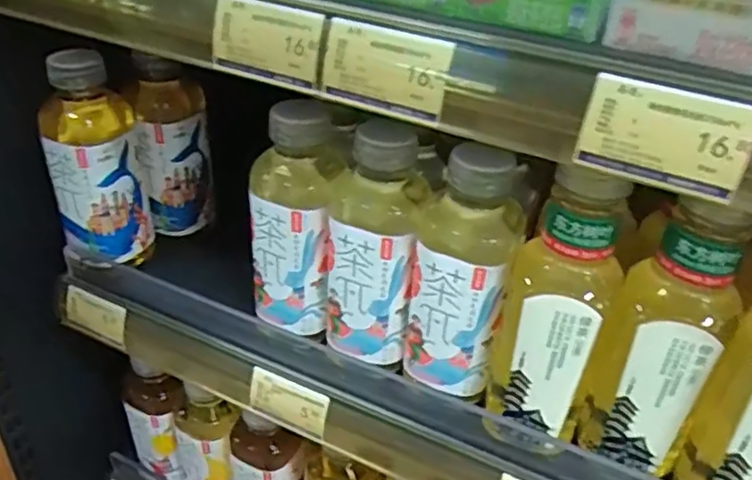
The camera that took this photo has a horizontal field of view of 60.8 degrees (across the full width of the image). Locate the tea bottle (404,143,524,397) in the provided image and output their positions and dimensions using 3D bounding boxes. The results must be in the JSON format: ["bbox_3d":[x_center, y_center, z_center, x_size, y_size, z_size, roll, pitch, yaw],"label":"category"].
[{"bbox_3d":[0.057,0.018,0.424,0.061,0.168,0.060,10,34,8],"label":"tea bottle"}]

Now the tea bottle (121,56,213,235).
[{"bbox_3d":[-0.183,-0.087,0.582,0.074,0.154,0.064,-17,39,-28],"label":"tea bottle"}]

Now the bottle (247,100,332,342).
[{"bbox_3d":[-0.061,-0.012,0.462,0.060,0.165,0.056,-4,34,-12],"label":"bottle"}]

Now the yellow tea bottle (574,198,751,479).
[{"bbox_3d":[0.172,0.058,0.380,0.059,0.171,0.052,25,39,29],"label":"yellow tea bottle"}]

